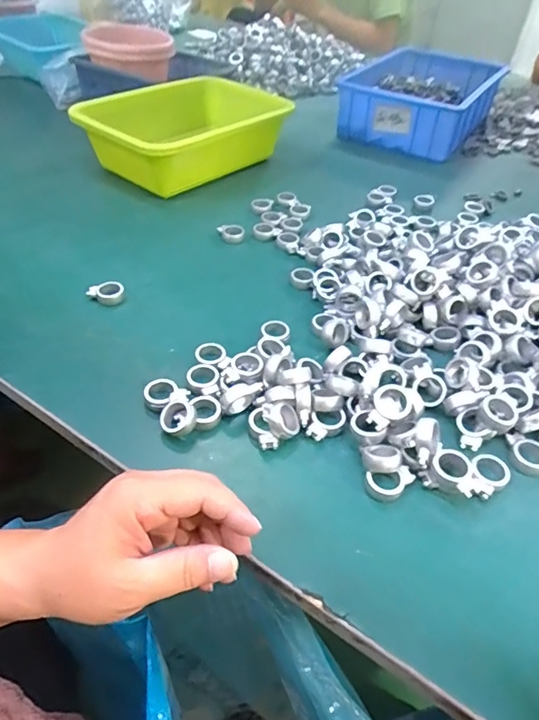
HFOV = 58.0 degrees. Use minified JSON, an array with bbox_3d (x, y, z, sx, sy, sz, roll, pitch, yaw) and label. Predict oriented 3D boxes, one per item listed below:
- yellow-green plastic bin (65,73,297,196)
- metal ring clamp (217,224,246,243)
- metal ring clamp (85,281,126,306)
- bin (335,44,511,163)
[{"bbox_3d":[-0.115,-0.302,0.666,0.275,0.095,0.181,-33,55,-31],"label":"yellow-green plastic bin"},{"bbox_3d":[-0.044,-0.145,0.562,0.031,0.018,0.026,-2,44,-4],"label":"metal ring clamp"},{"bbox_3d":[-0.155,-0.062,0.460,0.033,0.009,0.026,-10,45,-12],"label":"metal ring clamp"},{"bbox_3d":[0.264,-0.455,0.848,0.207,0.082,0.292,24,48,19],"label":"bin"}]

